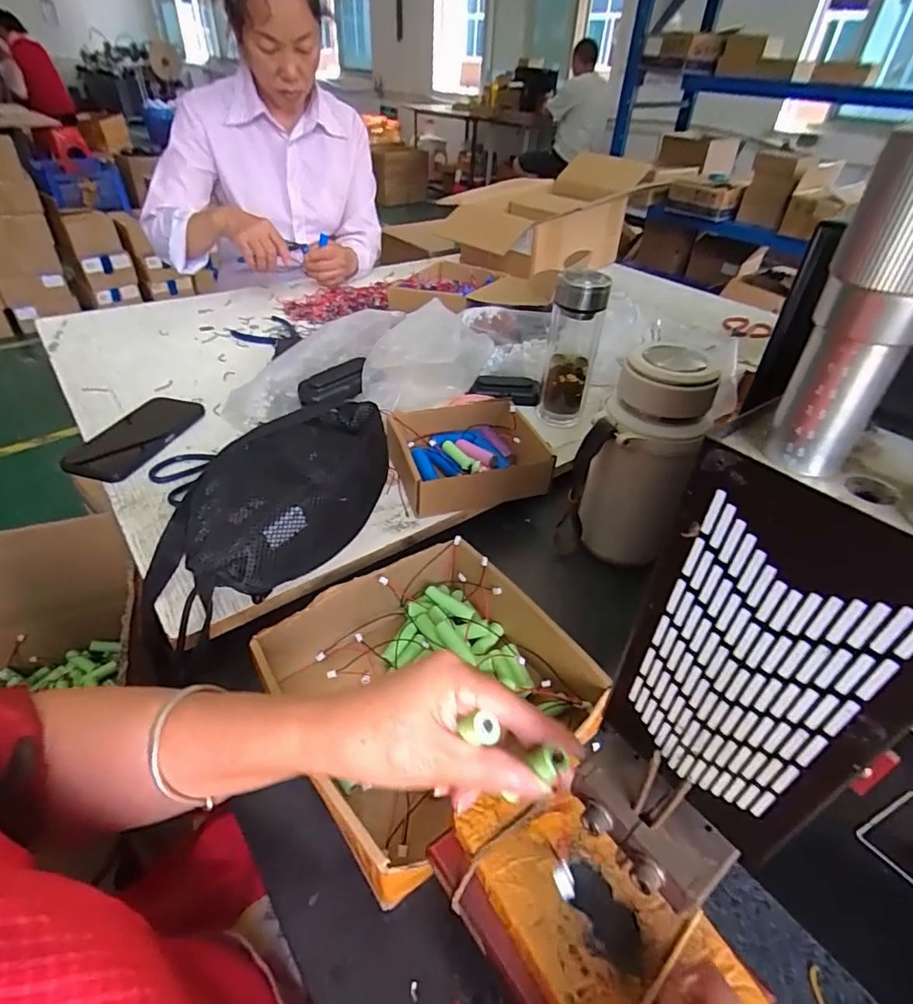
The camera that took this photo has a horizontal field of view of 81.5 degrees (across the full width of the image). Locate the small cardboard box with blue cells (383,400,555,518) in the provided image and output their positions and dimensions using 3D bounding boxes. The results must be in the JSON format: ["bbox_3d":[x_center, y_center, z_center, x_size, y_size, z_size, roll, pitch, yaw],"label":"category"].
[{"bbox_3d":[0.013,-0.054,0.616,0.164,0.054,0.141,-8,41,-13],"label":"small cardboard box with blue cells"}]

